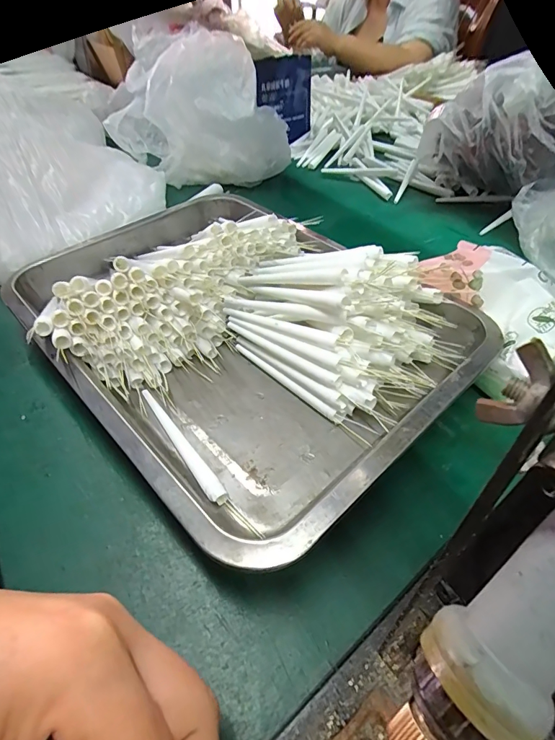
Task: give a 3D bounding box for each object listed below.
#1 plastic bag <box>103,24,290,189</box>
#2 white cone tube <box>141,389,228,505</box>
[{"bbox_3d":[-0.110,-0.374,0.578,0.249,0.162,0.167,1,45,3],"label":"plastic bag"},{"bbox_3d":[-0.066,0.047,0.275,0.011,0.010,0.111,-28,50,-23],"label":"white cone tube"}]

